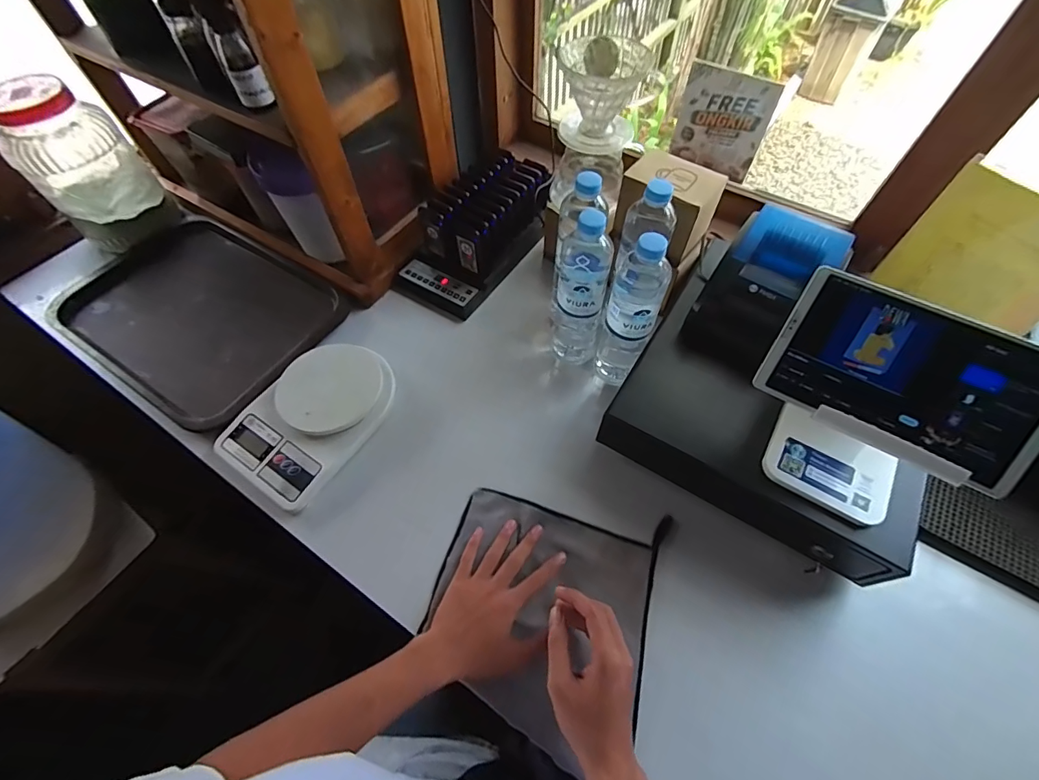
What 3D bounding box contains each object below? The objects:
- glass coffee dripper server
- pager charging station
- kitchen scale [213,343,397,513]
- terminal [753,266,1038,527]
[{"bbox_3d":[0.107,-0.350,0.624,0.112,0.178,0.111,21,61,12],"label":"glass coffee dripper server"},{"bbox_3d":[-0.064,-0.268,0.741,0.145,0.098,0.263,32,64,18],"label":"pager charging station"},{"bbox_3d":[-0.277,0.028,0.594,0.155,0.047,0.214,29,63,16],"label":"kitchen scale"},{"bbox_3d":[0.330,0.020,0.422,0.203,0.168,0.126,22,61,13],"label":"terminal"}]

